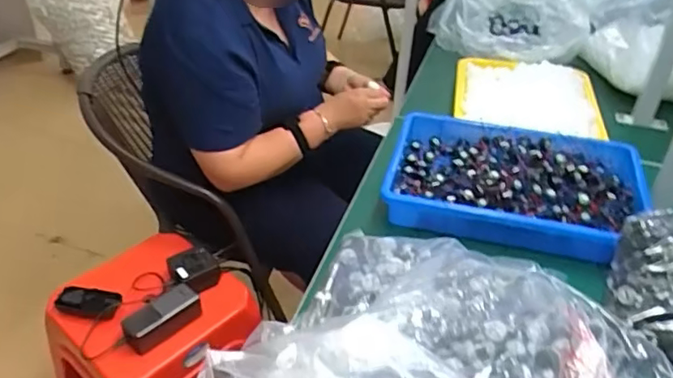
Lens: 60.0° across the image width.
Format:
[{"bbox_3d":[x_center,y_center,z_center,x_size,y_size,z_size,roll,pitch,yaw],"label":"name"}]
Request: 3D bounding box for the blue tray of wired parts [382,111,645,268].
[{"bbox_3d":[0.270,-0.014,0.877,0.377,0.059,0.258,10,39,12],"label":"blue tray of wired parts"}]

